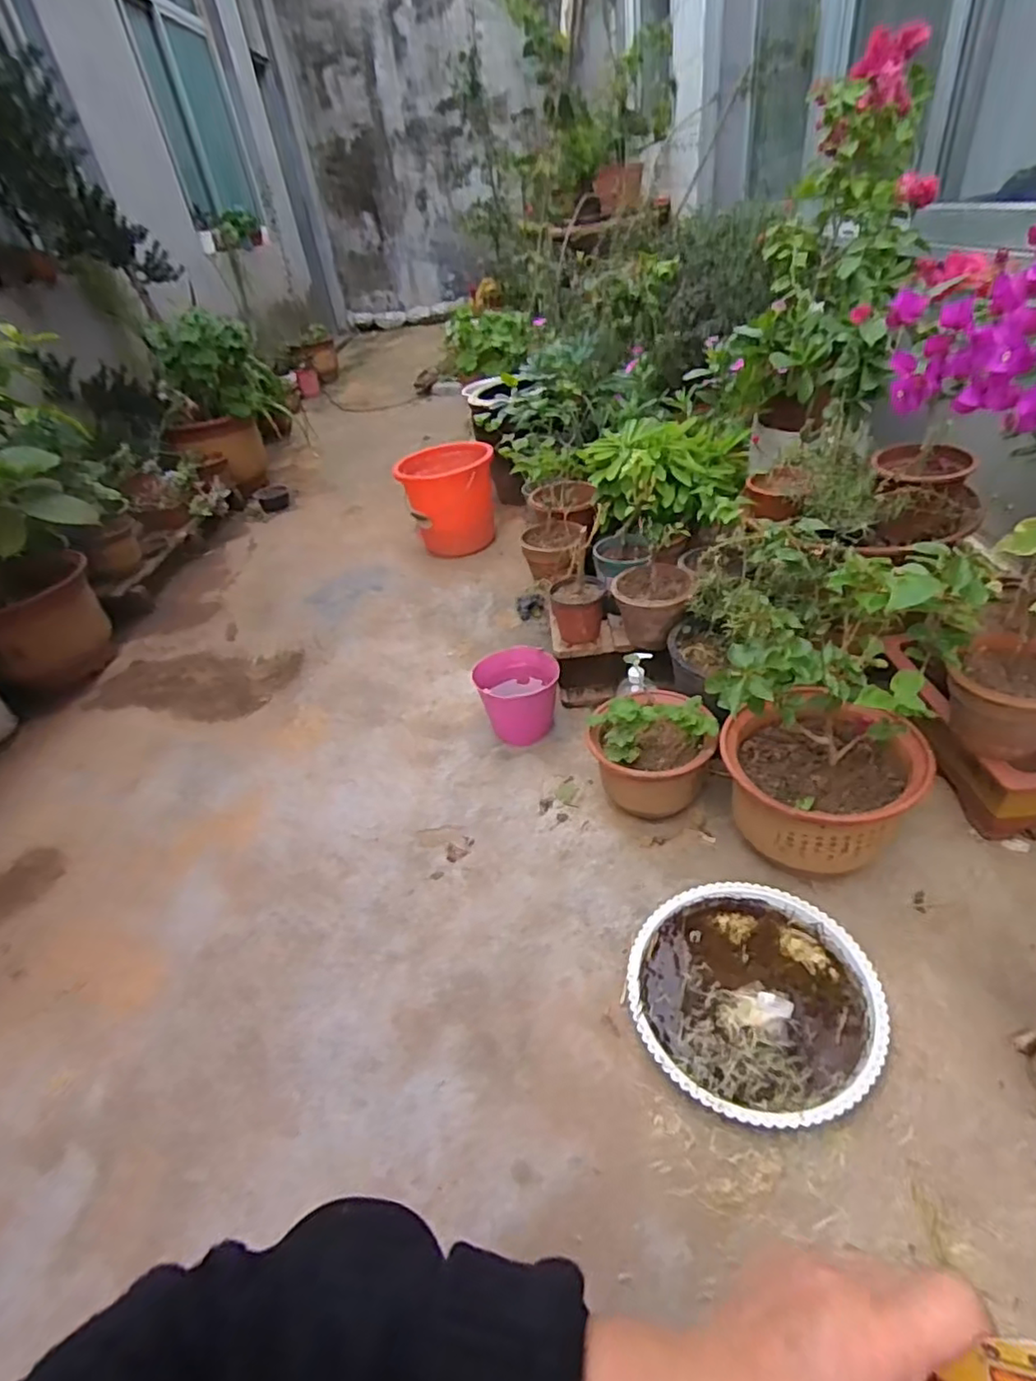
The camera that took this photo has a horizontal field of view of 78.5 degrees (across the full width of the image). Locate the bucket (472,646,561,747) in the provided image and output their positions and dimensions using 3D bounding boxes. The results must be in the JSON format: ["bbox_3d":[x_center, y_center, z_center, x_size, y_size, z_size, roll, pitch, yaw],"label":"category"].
[{"bbox_3d":[0.004,0.005,1.355,0.174,0.143,0.191,-6,37,4],"label":"bucket"}]

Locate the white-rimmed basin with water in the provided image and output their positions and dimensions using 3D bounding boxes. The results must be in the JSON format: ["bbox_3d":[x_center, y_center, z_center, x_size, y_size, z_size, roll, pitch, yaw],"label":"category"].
[{"bbox_3d":[0.313,0.404,0.856,0.303,0.045,0.311,-6,37,4],"label":"white-rimmed basin with water"}]

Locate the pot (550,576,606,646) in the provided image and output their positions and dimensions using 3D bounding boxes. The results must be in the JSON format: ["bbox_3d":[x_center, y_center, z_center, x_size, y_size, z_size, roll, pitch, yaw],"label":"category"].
[{"bbox_3d":[0.125,-0.168,1.321,0.112,0.139,0.094,-2,38,8],"label":"pot"}]

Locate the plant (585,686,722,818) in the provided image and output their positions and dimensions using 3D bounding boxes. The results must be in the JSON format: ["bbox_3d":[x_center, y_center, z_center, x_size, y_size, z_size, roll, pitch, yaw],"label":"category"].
[{"bbox_3d":[0.228,0.114,1.117,0.196,0.211,0.187,-13,37,-5],"label":"plant"}]

